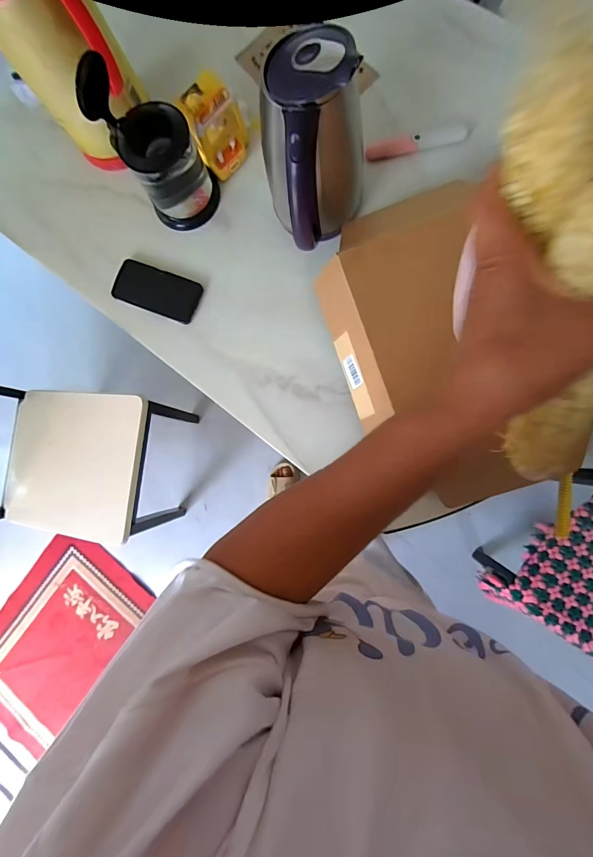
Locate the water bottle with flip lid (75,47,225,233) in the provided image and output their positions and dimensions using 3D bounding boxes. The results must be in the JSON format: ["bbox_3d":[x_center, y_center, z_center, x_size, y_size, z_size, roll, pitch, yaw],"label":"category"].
[{"bbox_3d":[-0.223,-0.451,0.605,0.133,0.217,0.122,0,85,4],"label":"water bottle with flip lid"}]

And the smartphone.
[{"bbox_3d":[-0.261,-0.255,0.694,0.167,0.013,0.082,22,87,6],"label":"smartphone"}]

